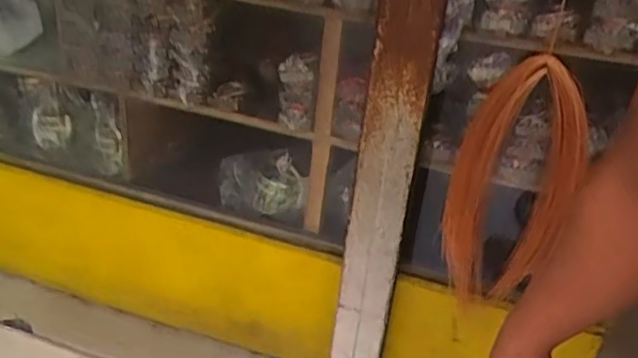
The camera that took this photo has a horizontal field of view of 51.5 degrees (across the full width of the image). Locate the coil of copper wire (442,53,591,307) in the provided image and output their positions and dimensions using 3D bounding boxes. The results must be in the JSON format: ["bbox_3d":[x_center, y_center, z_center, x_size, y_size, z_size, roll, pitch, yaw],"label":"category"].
[{"bbox_3d":[0.323,0.037,1.114,0.210,0.475,0.068,10,30,8],"label":"coil of copper wire"}]

